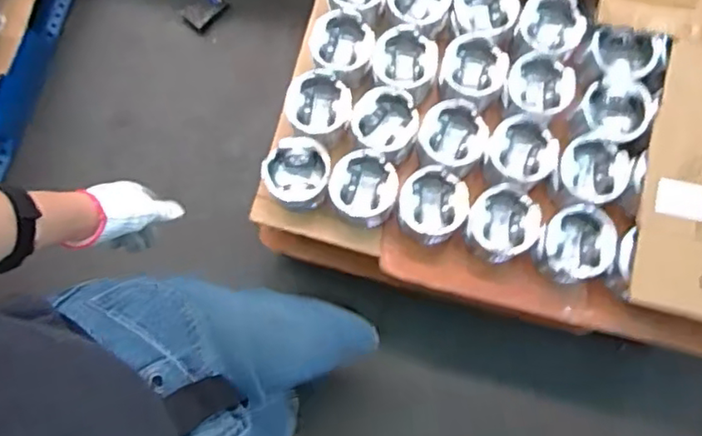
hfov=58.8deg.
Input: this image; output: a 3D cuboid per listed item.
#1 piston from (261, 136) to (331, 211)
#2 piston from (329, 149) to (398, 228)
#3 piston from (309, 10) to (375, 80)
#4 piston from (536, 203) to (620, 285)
[{"bbox_3d":[-0.091,-0.076,1.094,0.107,0.082,0.109,0,78,1],"label":"piston"},{"bbox_3d":[0.026,-0.053,1.084,0.112,0.085,0.115,0,78,1],"label":"piston"},{"bbox_3d":[-0.015,-0.306,1.116,0.108,0.062,0.103,0,78,1],"label":"piston"},{"bbox_3d":[0.377,0.048,1.062,0.116,0.107,0.112,0,78,1],"label":"piston"}]

